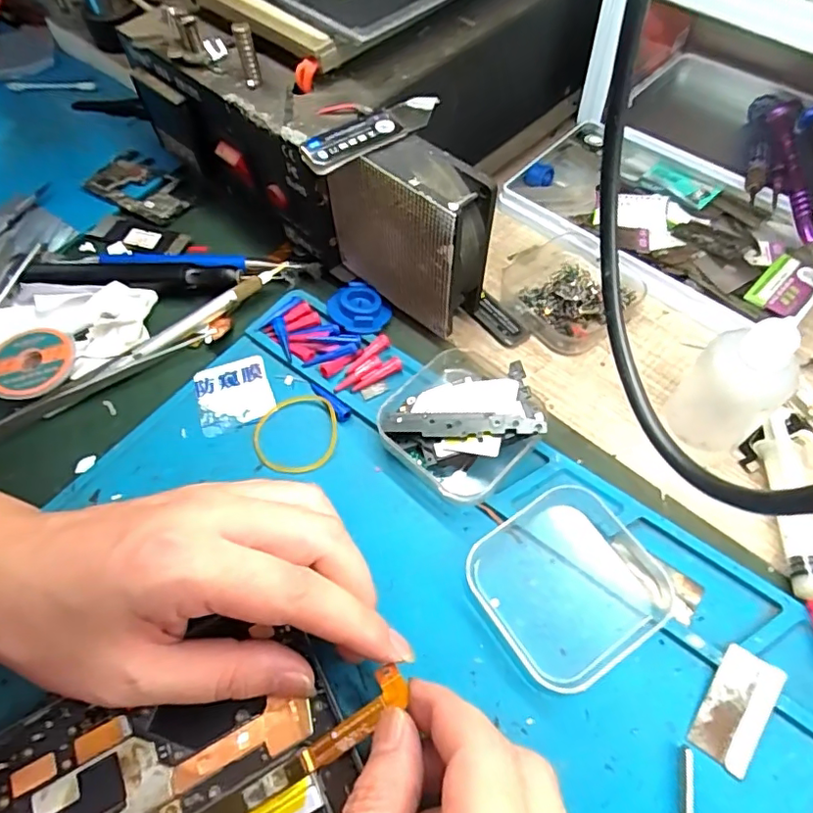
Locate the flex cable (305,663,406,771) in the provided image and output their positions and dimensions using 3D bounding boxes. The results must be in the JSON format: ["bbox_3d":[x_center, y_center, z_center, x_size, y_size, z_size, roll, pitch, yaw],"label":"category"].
[{"bbox_3d":[-0.018,0.111,0.194,0.045,0.004,0.013,-44,64,3],"label":"flex cable"}]

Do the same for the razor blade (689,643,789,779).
[{"bbox_3d":[0.118,0.108,0.198,0.020,0.004,0.039,29,74,22],"label":"razor blade"}]

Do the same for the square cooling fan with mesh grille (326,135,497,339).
[{"bbox_3d":[0.000,-0.083,0.268,0.082,0.083,0.028,30,65,20],"label":"square cooling fan with mesh grille"}]

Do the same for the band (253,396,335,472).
[{"bbox_3d":[-0.054,0.013,0.267,0.040,0.006,0.040,-2,59,3],"label":"band"}]

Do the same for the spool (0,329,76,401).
[{"bbox_3d":[-0.196,-0.021,0.290,0.043,0.011,0.040,-2,59,3],"label":"spool"}]

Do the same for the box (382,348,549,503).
[{"bbox_3d":[0.026,0.004,0.252,0.065,0.026,0.065,-41,65,-19],"label":"box"}]

